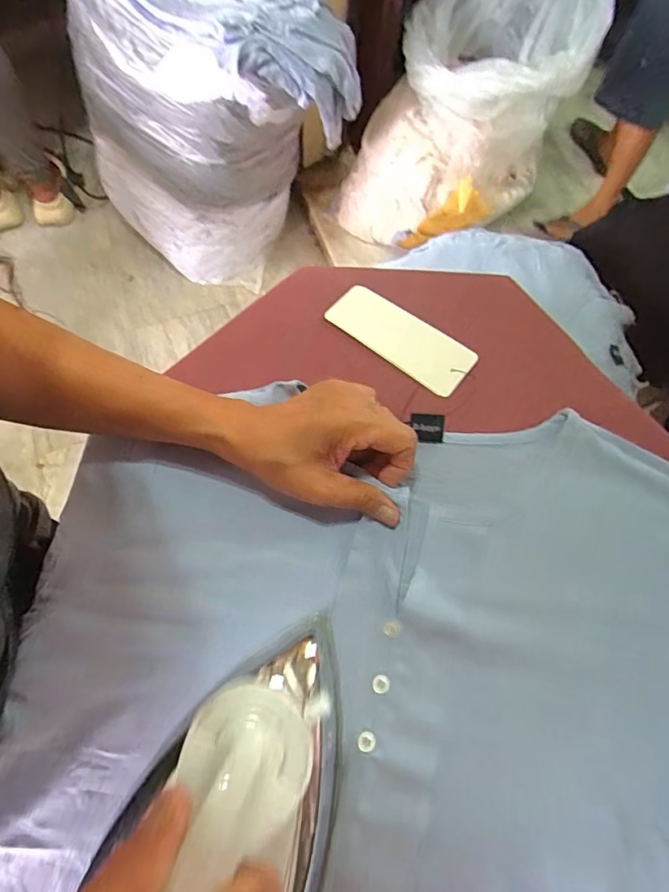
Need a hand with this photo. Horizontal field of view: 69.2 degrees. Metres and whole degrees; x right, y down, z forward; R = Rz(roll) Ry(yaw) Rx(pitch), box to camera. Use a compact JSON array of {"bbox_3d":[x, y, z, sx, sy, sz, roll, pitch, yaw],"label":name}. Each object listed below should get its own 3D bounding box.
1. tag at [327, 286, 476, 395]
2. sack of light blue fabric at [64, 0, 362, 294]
[{"bbox_3d":[0.052,-0.088,0.392,0.122,0.005,0.047,37,73,17],"label":"tag"},{"bbox_3d":[-0.298,-0.778,1.166,0.511,0.641,0.477,-33,74,-15],"label":"sack of light blue fabric"}]

